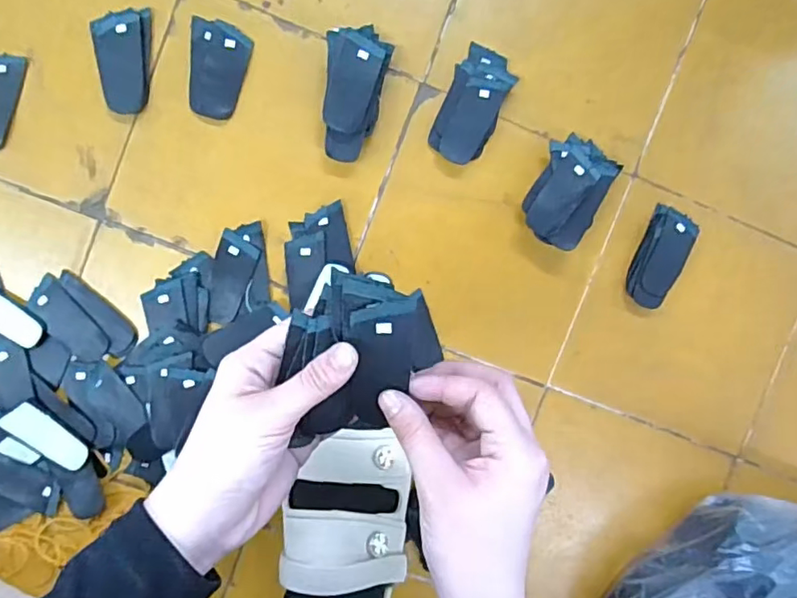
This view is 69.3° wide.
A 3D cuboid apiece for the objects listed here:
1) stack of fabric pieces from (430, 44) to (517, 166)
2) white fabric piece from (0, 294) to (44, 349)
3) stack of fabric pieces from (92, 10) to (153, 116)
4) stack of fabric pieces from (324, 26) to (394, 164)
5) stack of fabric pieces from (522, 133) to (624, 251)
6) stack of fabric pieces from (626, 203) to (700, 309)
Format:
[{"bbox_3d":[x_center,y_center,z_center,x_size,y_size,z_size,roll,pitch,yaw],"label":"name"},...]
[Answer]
[{"bbox_3d":[0.063,-0.162,0.481,0.048,0.018,0.097,21,93,-9],"label":"stack of fabric pieces"},{"bbox_3d":[-0.315,0.013,0.455,0.069,0.006,0.027,33,91,-9],"label":"white fabric piece"},{"bbox_3d":[-0.214,-0.185,0.449,0.040,0.007,0.077,1,96,-7],"label":"stack of fabric pieces"},{"bbox_3d":[-0.034,-0.164,0.466,0.048,0.027,0.102,3,96,-7],"label":"stack of fabric pieces"},{"bbox_3d":[0.143,-0.090,0.489,0.059,0.032,0.090,24,93,-9],"label":"stack of fabric pieces"},{"bbox_3d":[0.232,-0.036,0.511,0.041,0.016,0.086,26,92,-9],"label":"stack of fabric pieces"}]

